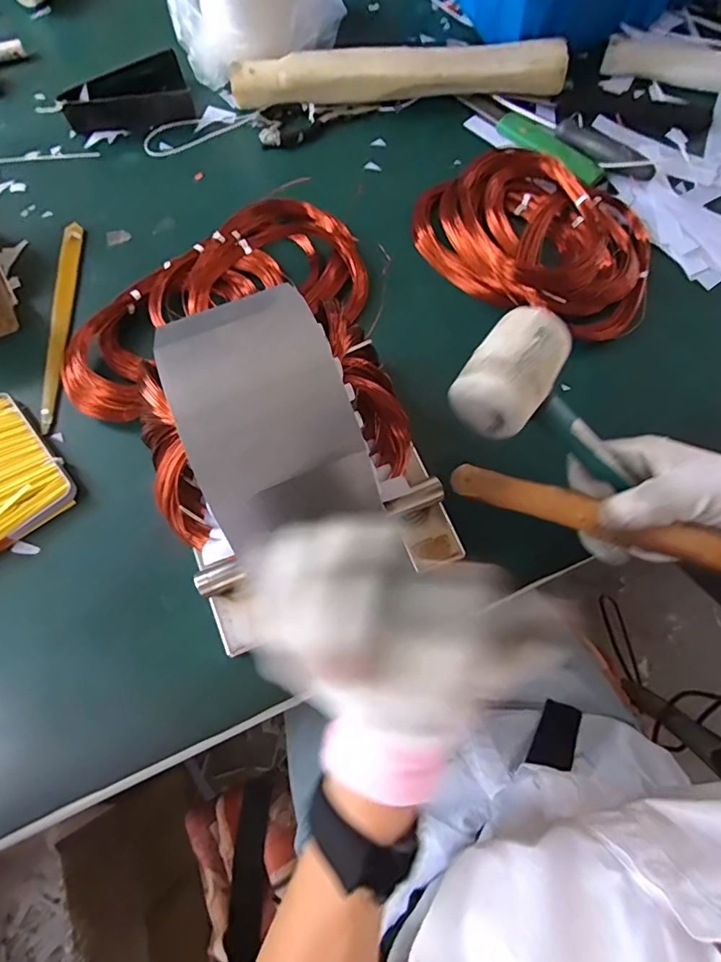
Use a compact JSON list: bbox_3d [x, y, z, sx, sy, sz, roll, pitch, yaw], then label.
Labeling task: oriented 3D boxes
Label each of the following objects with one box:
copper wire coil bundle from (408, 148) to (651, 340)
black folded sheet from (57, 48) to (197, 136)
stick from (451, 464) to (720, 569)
[{"bbox_3d":[0.162,-0.225,0.449,0.210,0.033,0.149,33,74,12],"label":"copper wire coil bundle"},{"bbox_3d":[-0.241,-0.393,0.513,0.126,0.033,0.068,-18,71,-5],"label":"black folded sheet"},{"bbox_3d":[0.176,0.030,0.284,0.249,0.016,0.020,17,71,22],"label":"stick"}]

